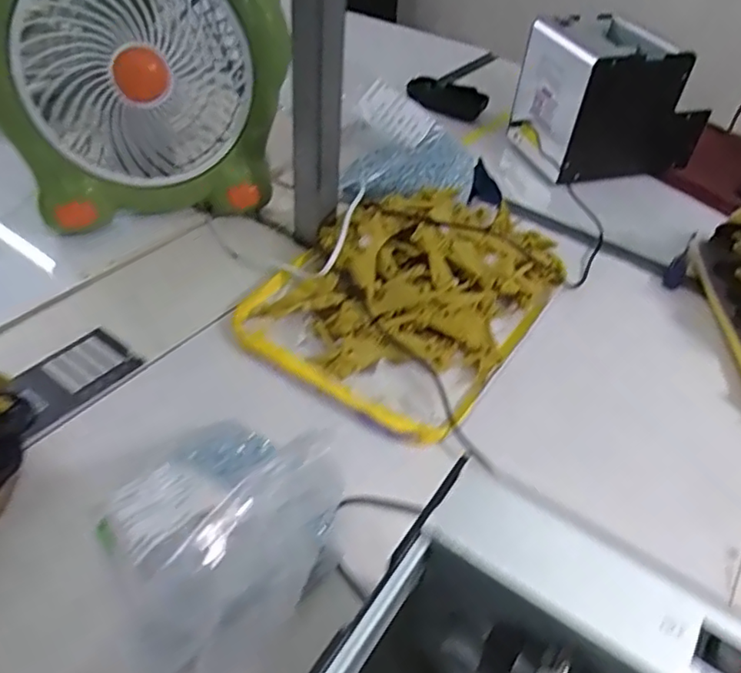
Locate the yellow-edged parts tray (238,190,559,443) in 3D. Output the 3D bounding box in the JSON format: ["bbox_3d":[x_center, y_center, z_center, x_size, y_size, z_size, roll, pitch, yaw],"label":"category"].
[{"bbox_3d":[0.034,-0.052,0.501,0.205,0.062,0.261,27,48,21],"label":"yellow-edged parts tray"}]

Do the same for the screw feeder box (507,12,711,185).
[{"bbox_3d":[0.276,-0.279,0.693,0.176,0.131,0.132,-11,46,-15],"label":"screw feeder box"}]

